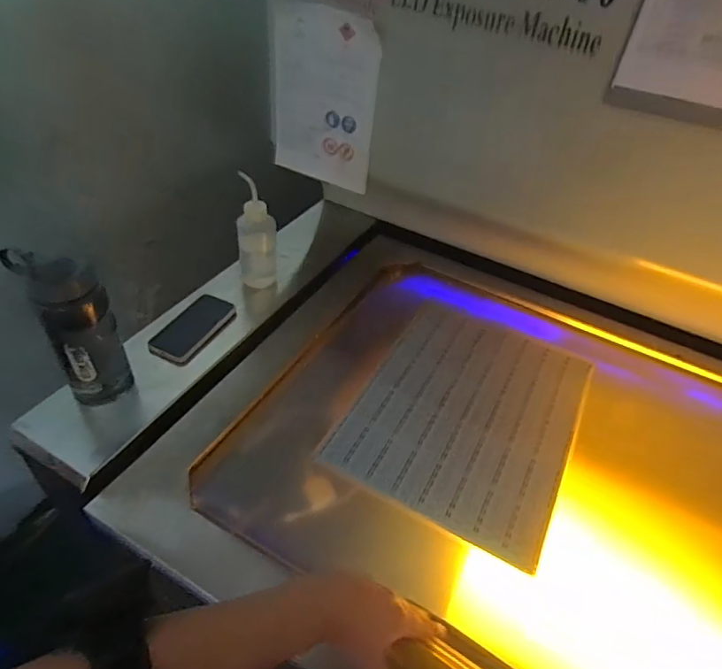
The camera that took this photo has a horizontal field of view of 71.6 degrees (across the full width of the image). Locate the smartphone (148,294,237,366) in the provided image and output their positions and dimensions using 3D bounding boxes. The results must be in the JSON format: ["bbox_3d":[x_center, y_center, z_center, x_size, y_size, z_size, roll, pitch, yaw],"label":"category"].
[{"bbox_3d":[-0.296,-0.011,0.887,0.075,0.013,0.173,34,45,1],"label":"smartphone"}]

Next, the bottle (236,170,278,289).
[{"bbox_3d":[-0.195,-0.181,0.952,0.069,0.201,0.076,1,43,-7],"label":"bottle"}]

